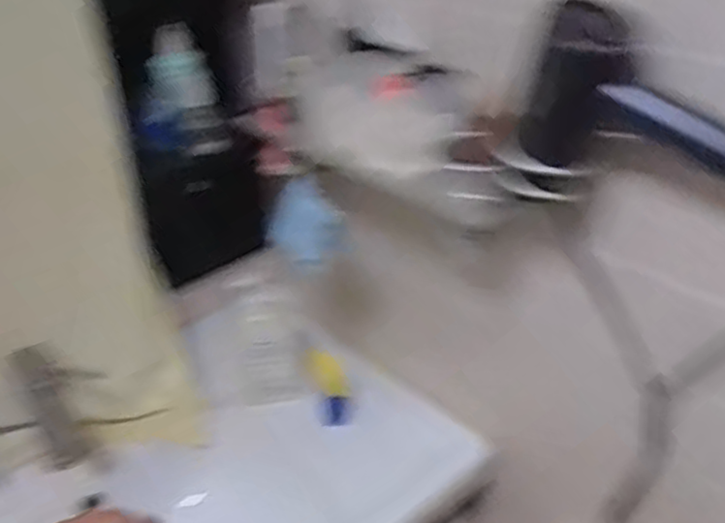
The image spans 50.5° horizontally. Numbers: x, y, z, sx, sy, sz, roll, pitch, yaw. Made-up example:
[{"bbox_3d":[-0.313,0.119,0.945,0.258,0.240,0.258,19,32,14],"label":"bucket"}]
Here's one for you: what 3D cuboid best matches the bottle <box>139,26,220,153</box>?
[{"bbox_3d":[-0.219,-0.208,0.914,0.071,0.172,0.052,32,44,8],"label":"bottle"}]

